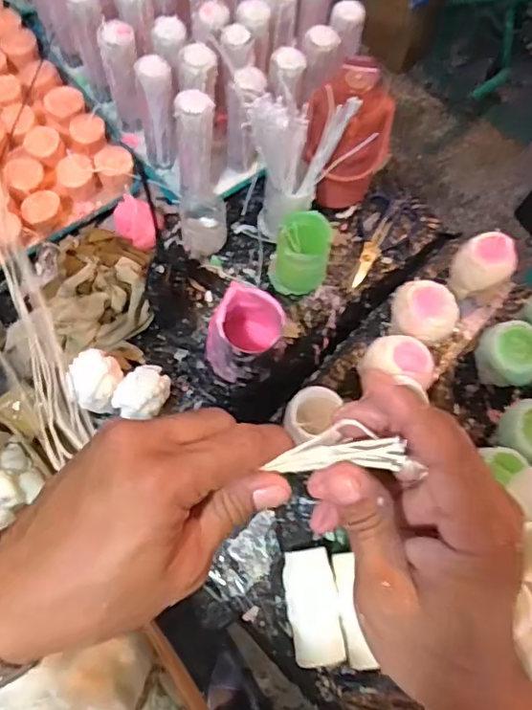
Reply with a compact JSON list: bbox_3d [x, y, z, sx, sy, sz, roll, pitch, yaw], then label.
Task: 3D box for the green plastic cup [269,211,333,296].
[{"bbox_3d":[0.044,-0.127,0.756,0.075,0.095,0.086,11,69,1],"label":"green plastic cup"}]

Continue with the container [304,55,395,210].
[{"bbox_3d":[0.108,-0.279,0.762,0.110,0.207,0.087,-32,74,-13],"label":"container"}]

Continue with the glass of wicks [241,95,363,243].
[{"bbox_3d":[0.039,-0.241,0.730,0.080,0.231,0.123,41,73,12],"label":"glass of wicks"}]

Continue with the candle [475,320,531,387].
[{"bbox_3d":[0.314,0.001,0.734,0.070,0.078,0.083,-39,76,-15],"label":"candle"}]

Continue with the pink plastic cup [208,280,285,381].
[{"bbox_3d":[-0.029,-0.022,0.707,0.095,0.112,0.098,10,69,1],"label":"pink plastic cup"}]

